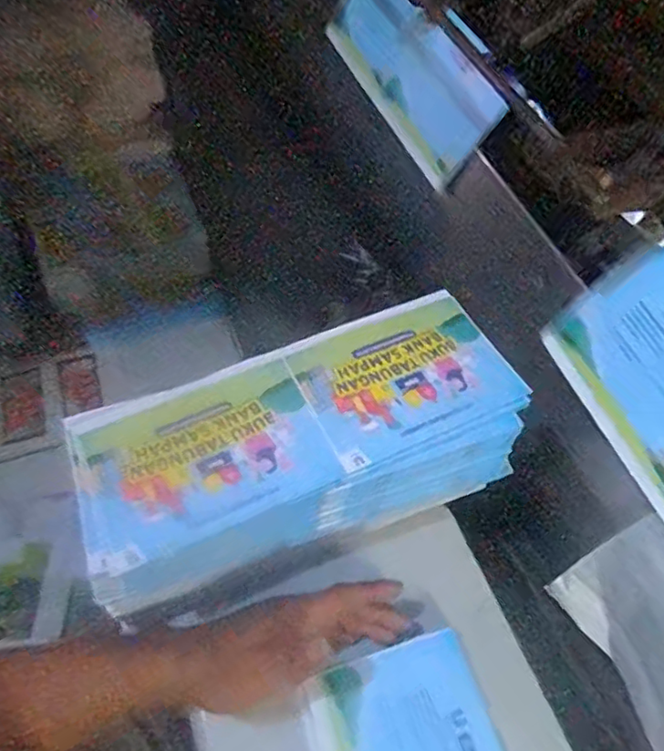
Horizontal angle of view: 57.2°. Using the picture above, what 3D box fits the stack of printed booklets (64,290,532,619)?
[{"bbox_3d":[-0.024,0.057,0.476,0.321,0.106,0.142,-17,61,-14],"label":"stack of printed booklets"}]

